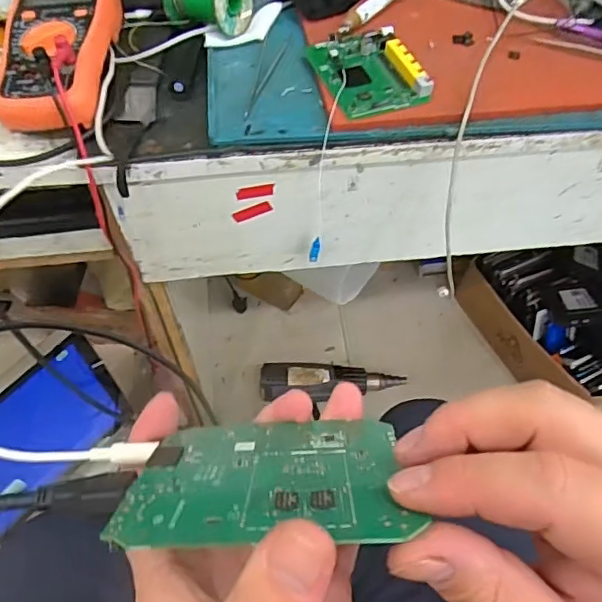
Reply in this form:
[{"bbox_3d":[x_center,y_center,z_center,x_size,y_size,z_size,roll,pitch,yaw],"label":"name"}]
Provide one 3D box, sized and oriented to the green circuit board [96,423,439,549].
[{"bbox_3d":[-0.012,0.063,0.208,0.094,0.092,0.004,-2,98,2],"label":"green circuit board"}]

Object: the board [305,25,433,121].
[{"bbox_3d":[0.060,-0.209,0.508,0.082,0.017,0.110,-16,59,-11],"label":"board"}]

